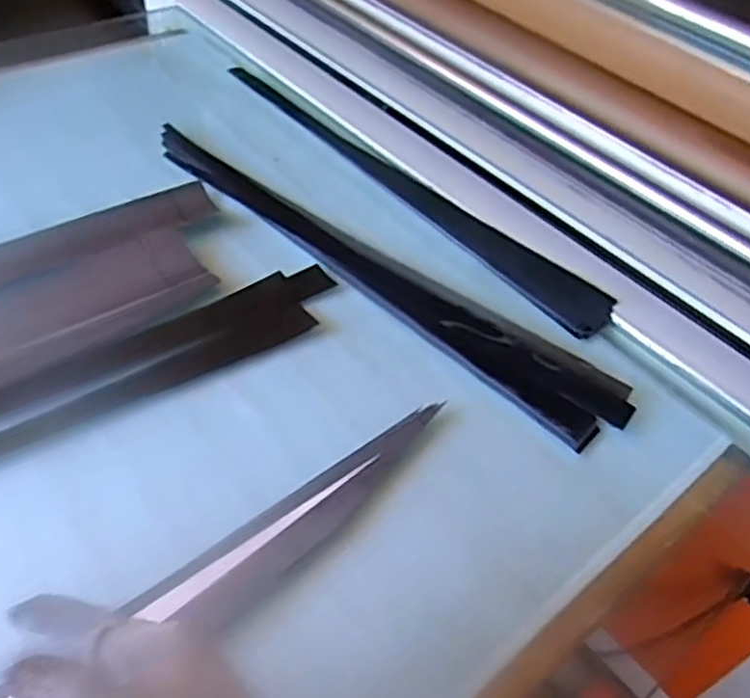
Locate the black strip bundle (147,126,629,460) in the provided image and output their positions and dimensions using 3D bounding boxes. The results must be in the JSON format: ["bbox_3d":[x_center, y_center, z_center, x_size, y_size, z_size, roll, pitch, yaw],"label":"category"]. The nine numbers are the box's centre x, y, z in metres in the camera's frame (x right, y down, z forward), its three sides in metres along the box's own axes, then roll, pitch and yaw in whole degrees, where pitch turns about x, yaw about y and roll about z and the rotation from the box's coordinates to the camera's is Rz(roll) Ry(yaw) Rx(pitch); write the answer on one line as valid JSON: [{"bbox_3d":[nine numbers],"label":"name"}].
[{"bbox_3d":[-0.027,-0.116,0.940,0.753,0.011,0.113,34,52,25],"label":"black strip bundle"}]

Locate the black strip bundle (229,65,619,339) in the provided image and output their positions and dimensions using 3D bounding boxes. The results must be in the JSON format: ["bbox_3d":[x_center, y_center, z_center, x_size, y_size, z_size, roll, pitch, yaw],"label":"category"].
[{"bbox_3d":[0.023,-0.254,1.085,0.080,0.015,0.768,-30,56,-31],"label":"black strip bundle"}]

